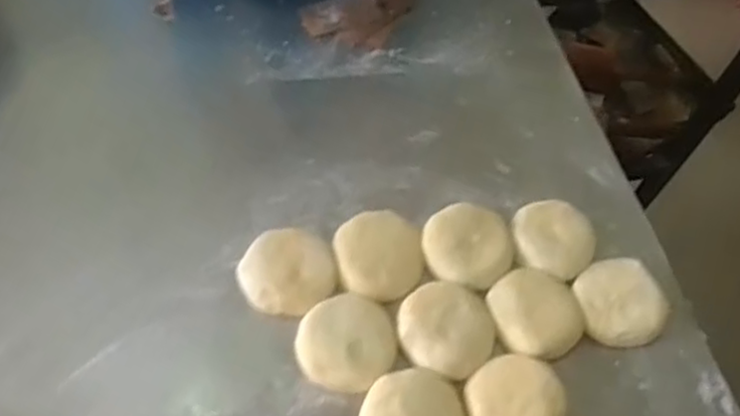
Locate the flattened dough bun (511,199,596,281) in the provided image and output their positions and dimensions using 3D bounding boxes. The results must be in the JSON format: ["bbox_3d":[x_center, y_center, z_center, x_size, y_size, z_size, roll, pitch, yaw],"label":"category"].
[{"bbox_3d":[0.119,0.021,0.472,0.053,0.018,0.053,19,62,6],"label":"flattened dough bun"}]

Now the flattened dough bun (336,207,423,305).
[{"bbox_3d":[0.006,0.032,0.457,0.052,0.022,0.060,-8,62,-9],"label":"flattened dough bun"}]

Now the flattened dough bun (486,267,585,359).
[{"bbox_3d":[0.102,0.065,0.446,0.053,0.019,0.055,2,61,-3],"label":"flattened dough bun"}]

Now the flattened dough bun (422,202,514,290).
[{"bbox_3d":[0.062,0.026,0.462,0.056,0.022,0.052,12,61,3],"label":"flattened dough bun"}]

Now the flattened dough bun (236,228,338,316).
[{"bbox_3d":[-0.050,0.041,0.448,0.058,0.021,0.054,2,61,-3],"label":"flattened dough bun"}]

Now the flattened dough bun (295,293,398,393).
[{"bbox_3d":[-0.013,0.080,0.428,0.056,0.019,0.056,2,61,-3],"label":"flattened dough bun"}]

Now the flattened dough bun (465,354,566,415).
[{"bbox_3d":[0.083,0.114,0.417,0.054,0.022,0.057,2,61,-3],"label":"flattened dough bun"}]

